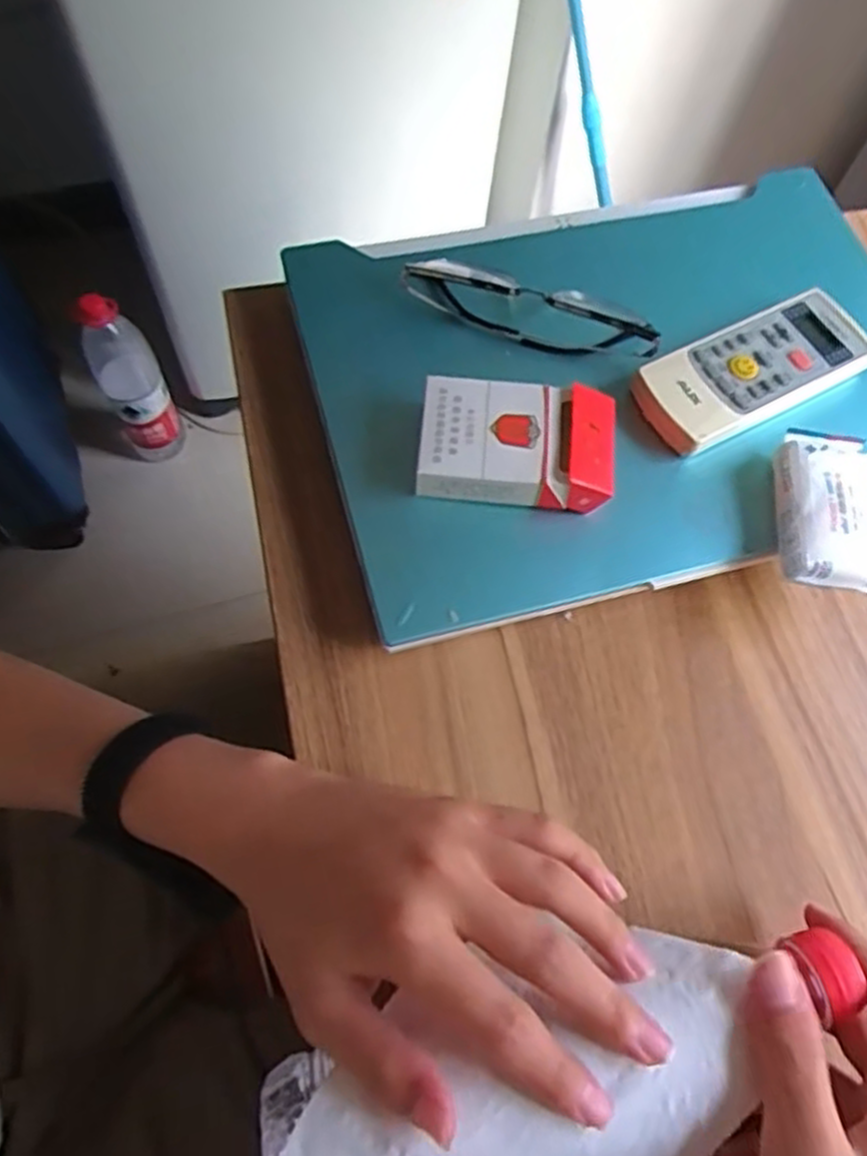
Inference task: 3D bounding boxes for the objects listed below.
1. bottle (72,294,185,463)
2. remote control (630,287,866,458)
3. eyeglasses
[{"bbox_3d":[-0.457,-0.295,1.143,0.090,0.310,0.106,-24,70,-13],"label":"bottle"},{"bbox_3d":[0.175,-0.114,0.412,0.134,0.016,0.055,-25,70,-14],"label":"remote control"},{"bbox_3d":[0.054,-0.149,0.423,0.144,0.038,0.036,20,67,6],"label":"eyeglasses"}]

